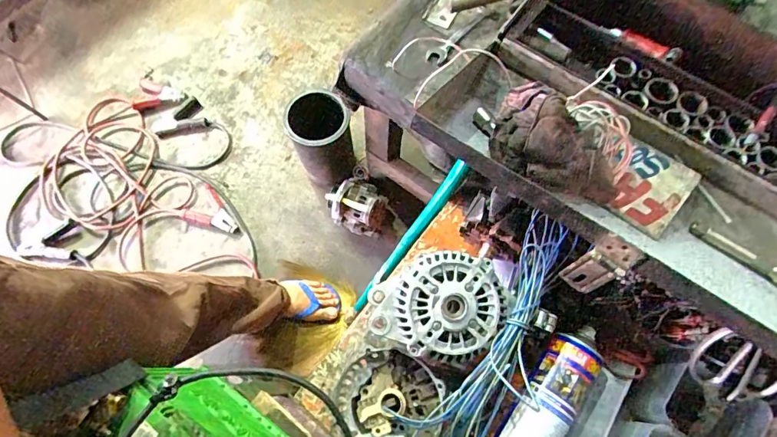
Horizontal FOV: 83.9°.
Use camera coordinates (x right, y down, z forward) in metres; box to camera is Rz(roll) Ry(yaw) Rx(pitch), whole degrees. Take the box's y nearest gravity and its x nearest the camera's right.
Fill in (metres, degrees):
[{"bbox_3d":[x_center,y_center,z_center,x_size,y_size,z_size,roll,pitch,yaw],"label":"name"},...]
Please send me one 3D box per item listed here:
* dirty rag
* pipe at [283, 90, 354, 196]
[{"bbox_3d":[0.188,-0.080,0.499,0.074,0.074,0.168,-39,74,-13],"label":"dirty rag"},{"bbox_3d":[-0.170,-0.193,1.131,0.142,0.274,0.147,0,69,1],"label":"pipe"}]

